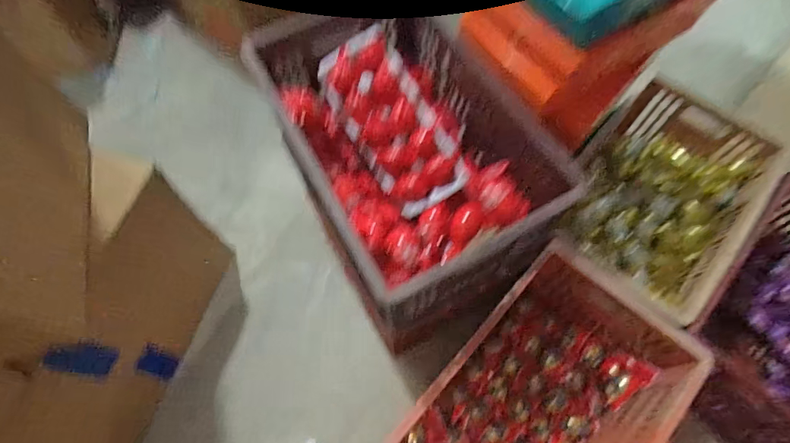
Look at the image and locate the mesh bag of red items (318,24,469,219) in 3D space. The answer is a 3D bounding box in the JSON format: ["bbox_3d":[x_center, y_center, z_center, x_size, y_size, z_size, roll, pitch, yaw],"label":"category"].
[{"bbox_3d":[-0.004,-0.160,0.707,0.133,0.046,0.296,-31,88,-9],"label":"mesh bag of red items"}]

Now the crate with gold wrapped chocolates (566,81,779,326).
[{"bbox_3d":[0.526,-0.035,0.886,0.277,0.190,0.454,36,74,16],"label":"crate with gold wrapped chocolates"}]

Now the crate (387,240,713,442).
[{"bbox_3d":[0.252,0.334,0.778,0.319,0.231,0.481,40,75,17],"label":"crate"}]

